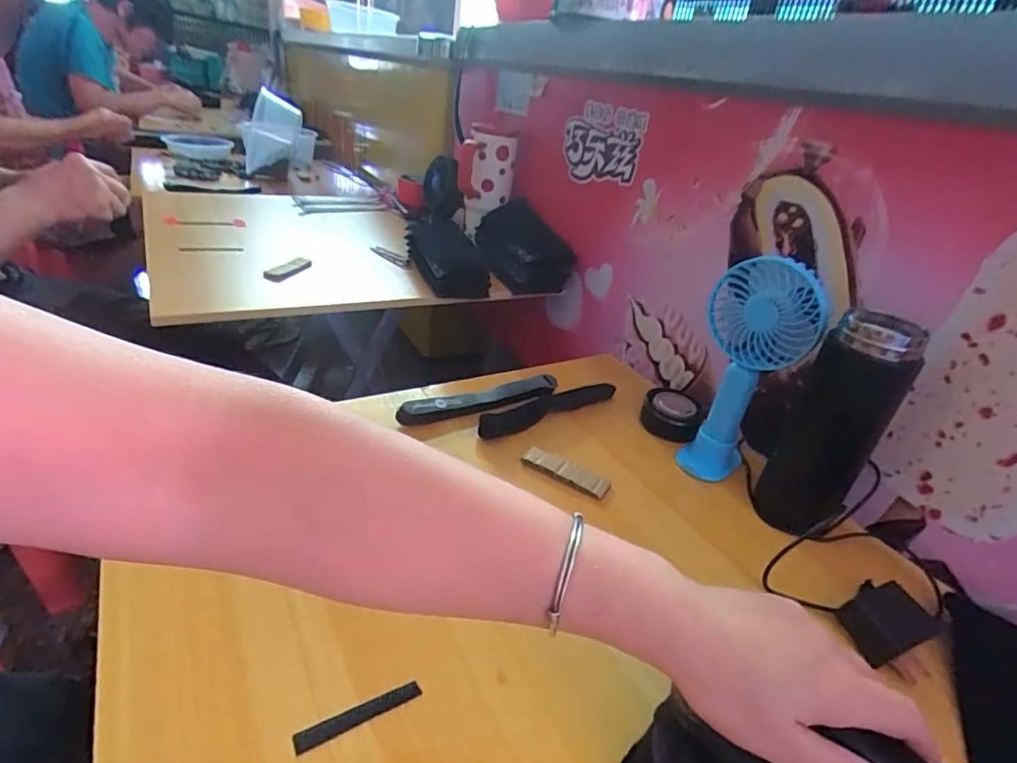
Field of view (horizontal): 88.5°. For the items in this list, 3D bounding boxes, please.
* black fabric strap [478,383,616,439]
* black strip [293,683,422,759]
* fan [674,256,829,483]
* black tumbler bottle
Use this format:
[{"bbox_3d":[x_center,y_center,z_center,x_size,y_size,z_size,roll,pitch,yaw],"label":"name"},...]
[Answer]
[{"bbox_3d":[0.048,0.031,0.597,0.201,0.022,0.027,-18,39,-39],"label":"black fabric strap"},{"bbox_3d":[-0.086,0.193,0.301,0.071,0.004,0.010,-11,47,-29],"label":"black strip"},{"bbox_3d":[0.238,-0.008,0.527,0.084,0.213,0.081,10,29,2],"label":"fan"},{"bbox_3d":[0.295,0.042,0.477,0.075,0.195,0.070,27,34,29],"label":"black tumbler bottle"}]

